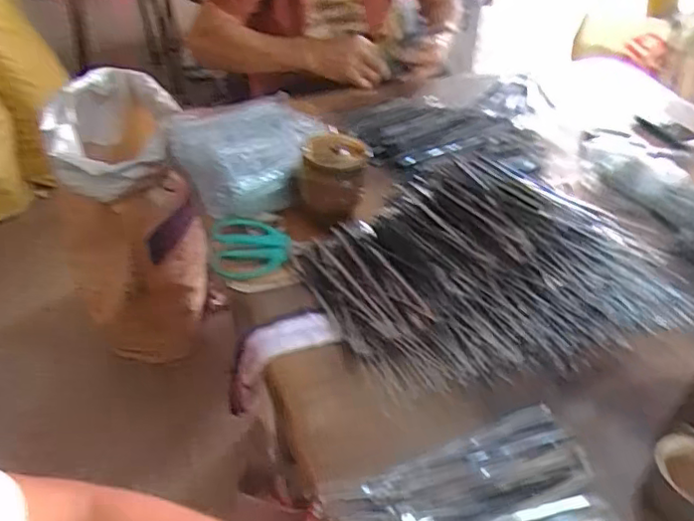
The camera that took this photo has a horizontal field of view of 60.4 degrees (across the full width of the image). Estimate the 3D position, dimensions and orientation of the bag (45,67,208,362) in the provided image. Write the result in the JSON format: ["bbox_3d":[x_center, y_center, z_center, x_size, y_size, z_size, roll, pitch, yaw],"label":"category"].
[{"bbox_3d":[-0.446,-0.078,1.240,0.257,0.501,0.316,-13,43,-19],"label":"bag"}]

